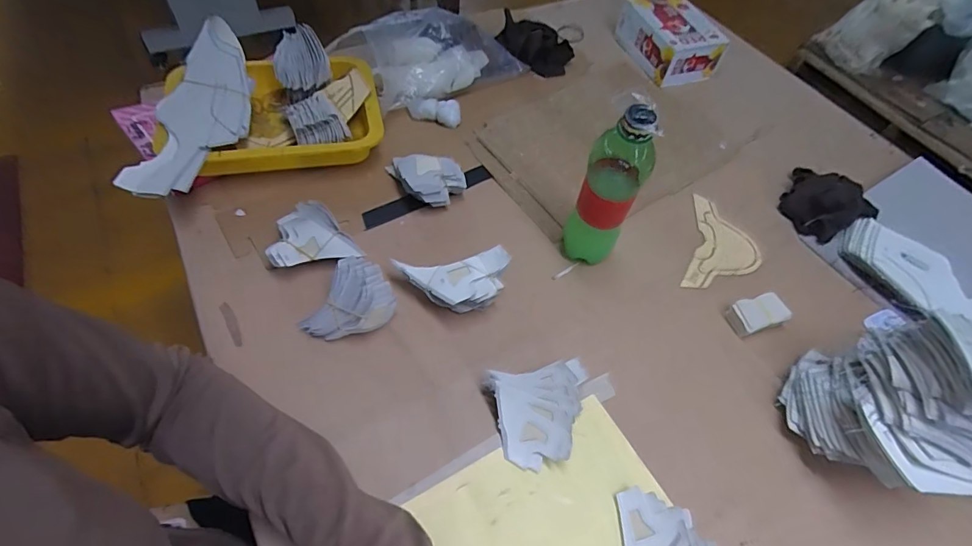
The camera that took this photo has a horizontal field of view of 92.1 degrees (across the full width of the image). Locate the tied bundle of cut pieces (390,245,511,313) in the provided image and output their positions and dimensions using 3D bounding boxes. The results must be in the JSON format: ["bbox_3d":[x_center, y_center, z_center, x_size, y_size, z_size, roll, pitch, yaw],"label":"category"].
[{"bbox_3d":[-0.035,0.014,0.497,0.120,0.053,0.061,-5,58,-7],"label":"tied bundle of cut pieces"}]

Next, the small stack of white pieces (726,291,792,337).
[{"bbox_3d":[0.302,0.046,0.522,0.057,0.026,0.035,-15,60,-13],"label":"small stack of white pieces"}]

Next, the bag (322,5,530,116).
[{"bbox_3d":[-0.073,-0.319,0.685,0.273,0.106,0.100,-20,61,-16],"label":"bag"}]

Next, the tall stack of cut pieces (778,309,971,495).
[{"bbox_3d":[0.354,0.114,0.400,0.115,0.154,0.143,-11,59,-11],"label":"tall stack of cut pieces"}]

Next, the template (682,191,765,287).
[{"bbox_3d":[0.300,-0.037,0.595,0.091,0.004,0.156,14,57,5],"label":"template"}]

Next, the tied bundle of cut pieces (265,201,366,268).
[{"bbox_3d":[-0.193,-0.042,0.522,0.093,0.054,0.070,-15,59,-13],"label":"tied bundle of cut pieces"}]

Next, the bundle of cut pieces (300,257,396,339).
[{"bbox_3d":[-0.135,0.036,0.473,0.065,0.060,0.081,34,61,17],"label":"bundle of cut pieces"}]

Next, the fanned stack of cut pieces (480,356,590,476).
[{"bbox_3d":[0.052,0.131,0.436,0.090,0.037,0.085,-6,58,-8],"label":"fanned stack of cut pieces"}]

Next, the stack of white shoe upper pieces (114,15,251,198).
[{"bbox_3d":[-0.342,-0.198,0.550,0.101,0.050,0.255,4,56,-2],"label":"stack of white shoe upper pieces"}]

